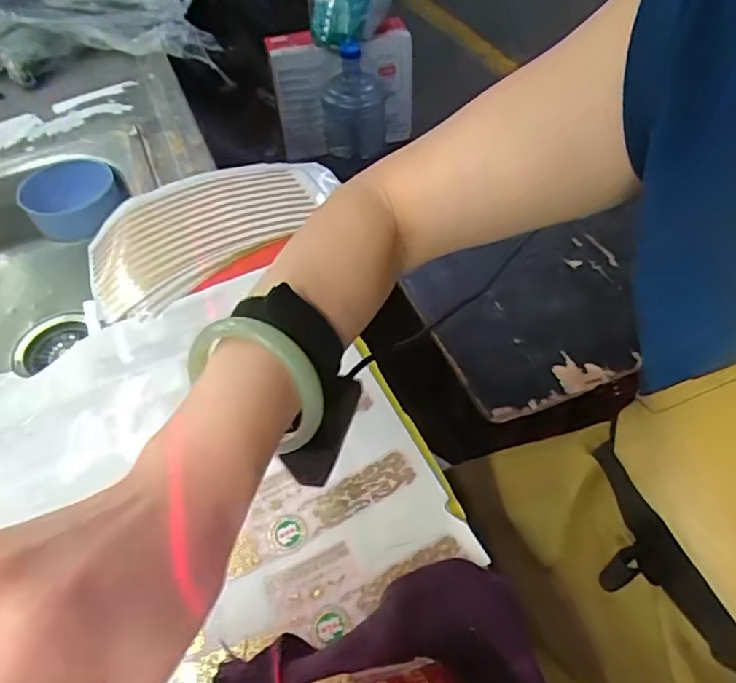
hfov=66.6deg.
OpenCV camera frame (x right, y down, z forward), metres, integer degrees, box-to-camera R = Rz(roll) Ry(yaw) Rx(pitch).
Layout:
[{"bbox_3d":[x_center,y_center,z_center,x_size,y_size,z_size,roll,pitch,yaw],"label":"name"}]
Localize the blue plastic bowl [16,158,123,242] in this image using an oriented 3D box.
[{"bbox_3d":[-0.352,-0.171,0.687,0.118,0.057,0.098,-11,51,-7],"label":"blue plastic bowl"}]

